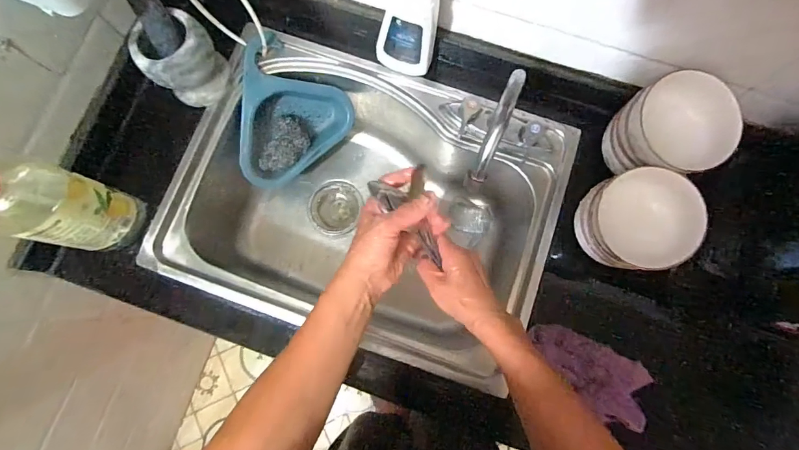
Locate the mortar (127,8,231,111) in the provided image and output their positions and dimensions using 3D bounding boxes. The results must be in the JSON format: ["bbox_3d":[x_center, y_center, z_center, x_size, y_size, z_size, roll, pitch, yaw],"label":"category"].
[{"bbox_3d":[-0.326,-0.246,0.623,0.108,0.097,0.098,-31,81,-5],"label":"mortar"}]

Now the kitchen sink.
[{"bbox_3d":[-0.044,-0.025,0.752,0.561,0.260,0.435,20,80,4],"label":"kitchen sink"}]

